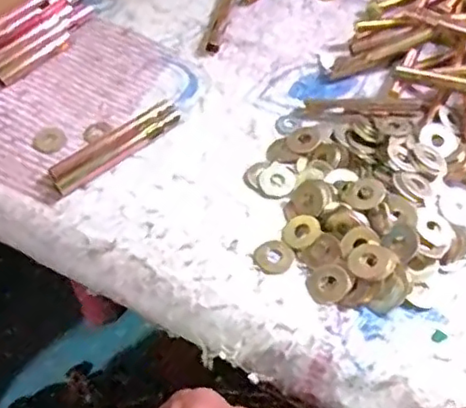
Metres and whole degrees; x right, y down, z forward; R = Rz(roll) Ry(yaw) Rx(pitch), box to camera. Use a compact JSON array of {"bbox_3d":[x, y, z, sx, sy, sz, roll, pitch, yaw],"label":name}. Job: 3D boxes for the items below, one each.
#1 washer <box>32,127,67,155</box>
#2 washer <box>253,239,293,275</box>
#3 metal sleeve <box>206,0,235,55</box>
[{"bbox_3d":[-0.133,-0.046,0.449,0.023,0.004,0.023,-1,55,1],"label":"washer"},{"bbox_3d":[0.026,0.033,0.394,0.024,0.004,0.026,-1,55,1],"label":"washer"},{"bbox_3d":[-0.009,-0.157,0.518,0.013,0.007,0.083,9,55,8],"label":"metal sleeve"}]

